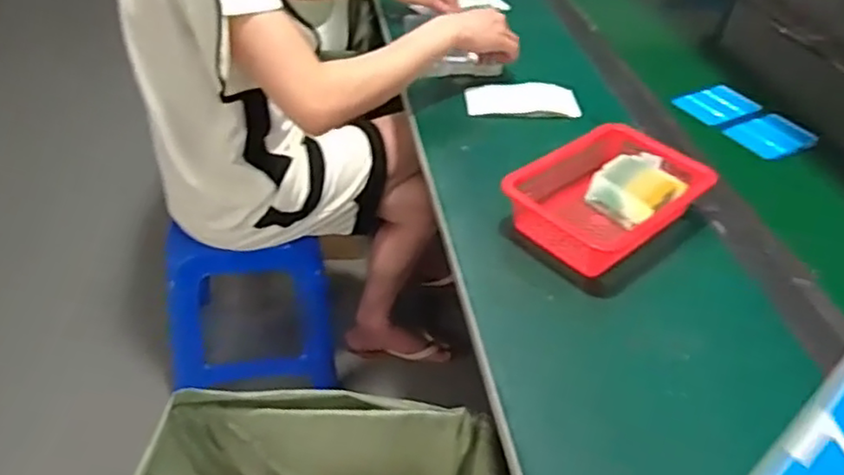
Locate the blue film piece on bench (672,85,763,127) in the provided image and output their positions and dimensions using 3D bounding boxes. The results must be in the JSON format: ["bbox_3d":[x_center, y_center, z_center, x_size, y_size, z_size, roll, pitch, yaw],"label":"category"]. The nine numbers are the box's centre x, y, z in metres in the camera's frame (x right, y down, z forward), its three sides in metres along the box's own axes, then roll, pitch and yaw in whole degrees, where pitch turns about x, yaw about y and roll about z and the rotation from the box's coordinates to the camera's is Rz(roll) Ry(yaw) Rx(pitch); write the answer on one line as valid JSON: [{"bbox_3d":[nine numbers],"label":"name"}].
[{"bbox_3d":[0.468,-0.210,1.059,0.141,0.007,0.087,-21,48,-31],"label":"blue film piece on bench"}]

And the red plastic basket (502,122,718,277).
[{"bbox_3d":[0.216,-0.049,0.789,0.232,0.063,0.151,-26,49,-31],"label":"red plastic basket"}]

